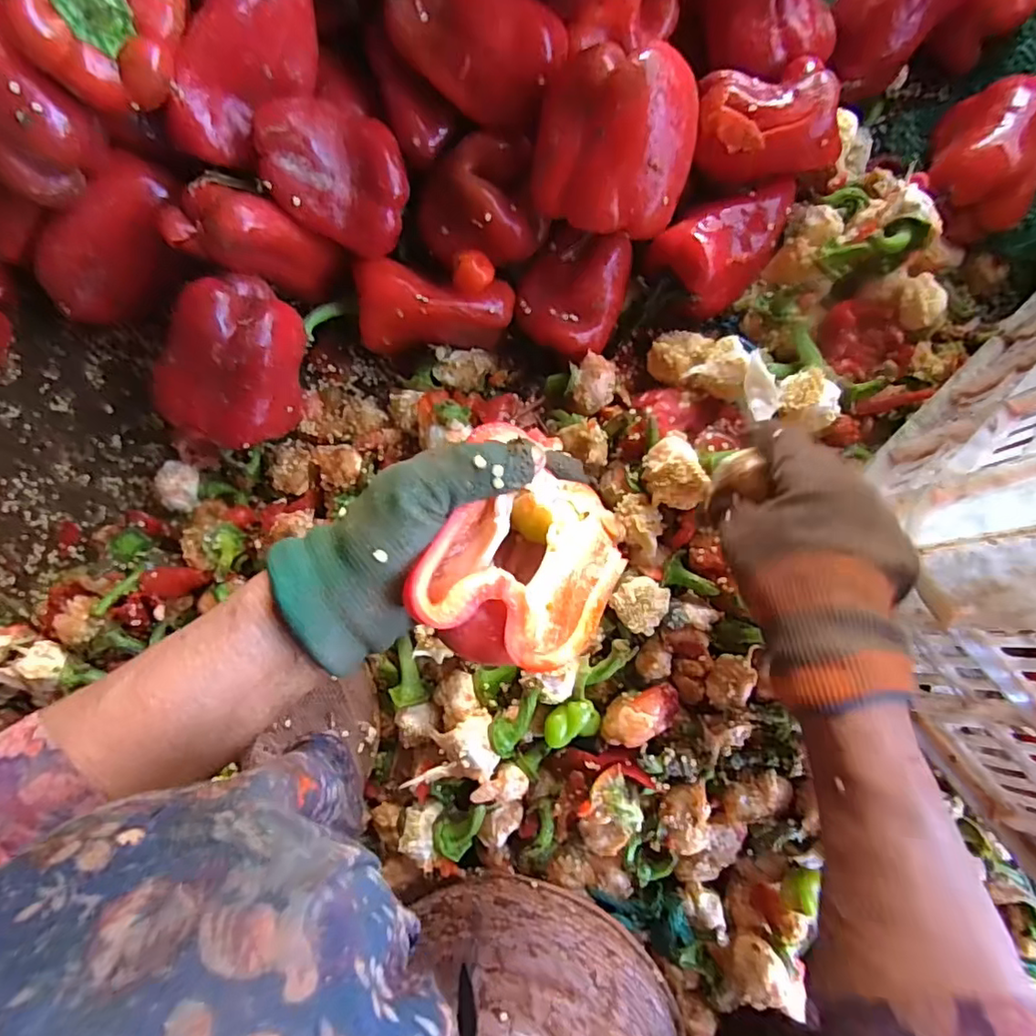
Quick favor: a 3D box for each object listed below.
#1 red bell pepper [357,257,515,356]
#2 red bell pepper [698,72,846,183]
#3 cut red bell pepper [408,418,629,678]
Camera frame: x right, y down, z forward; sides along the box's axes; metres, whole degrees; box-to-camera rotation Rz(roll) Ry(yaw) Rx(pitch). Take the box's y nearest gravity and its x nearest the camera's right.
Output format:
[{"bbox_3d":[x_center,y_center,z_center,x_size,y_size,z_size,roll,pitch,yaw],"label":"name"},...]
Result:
[{"bbox_3d":[-0.058,-0.144,0.419,0.104,0.046,0.048,7,89,-4],"label":"red bell pepper"},{"bbox_3d":[0.158,-0.241,0.370,0.094,0.044,0.058,13,89,-3],"label":"red bell pepper"},{"bbox_3d":[0.004,0.015,0.271,0.079,0.059,0.100,20,88,-3],"label":"cut red bell pepper"}]

